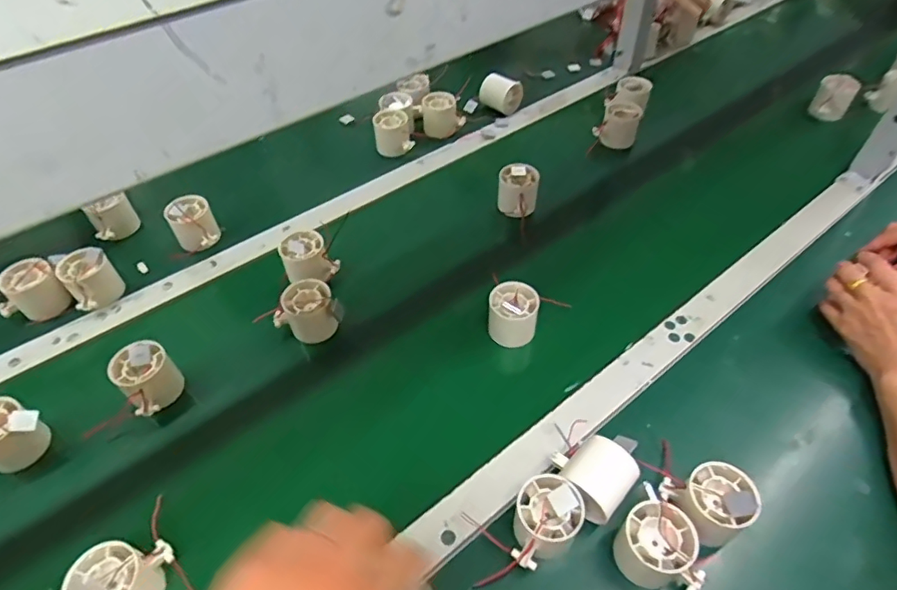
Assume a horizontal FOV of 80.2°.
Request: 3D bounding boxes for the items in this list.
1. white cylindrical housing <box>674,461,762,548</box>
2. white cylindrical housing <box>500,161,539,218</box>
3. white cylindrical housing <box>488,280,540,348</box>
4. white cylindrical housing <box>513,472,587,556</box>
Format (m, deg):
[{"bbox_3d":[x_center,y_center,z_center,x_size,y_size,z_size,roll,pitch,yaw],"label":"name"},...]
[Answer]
[{"bbox_3d":[0.229,0.178,0.456,0.049,0.050,0.052,-1,48,1],"label":"white cylindrical housing"},{"bbox_3d":[0.096,-0.144,0.744,0.055,0.054,0.060,3,48,4],"label":"white cylindrical housing"},{"bbox_3d":[0.072,0.023,0.603,0.057,0.053,0.051,7,48,7],"label":"white cylindrical housing"},{"bbox_3d":[0.083,0.189,0.452,0.054,0.052,0.052,-1,48,1],"label":"white cylindrical housing"}]

